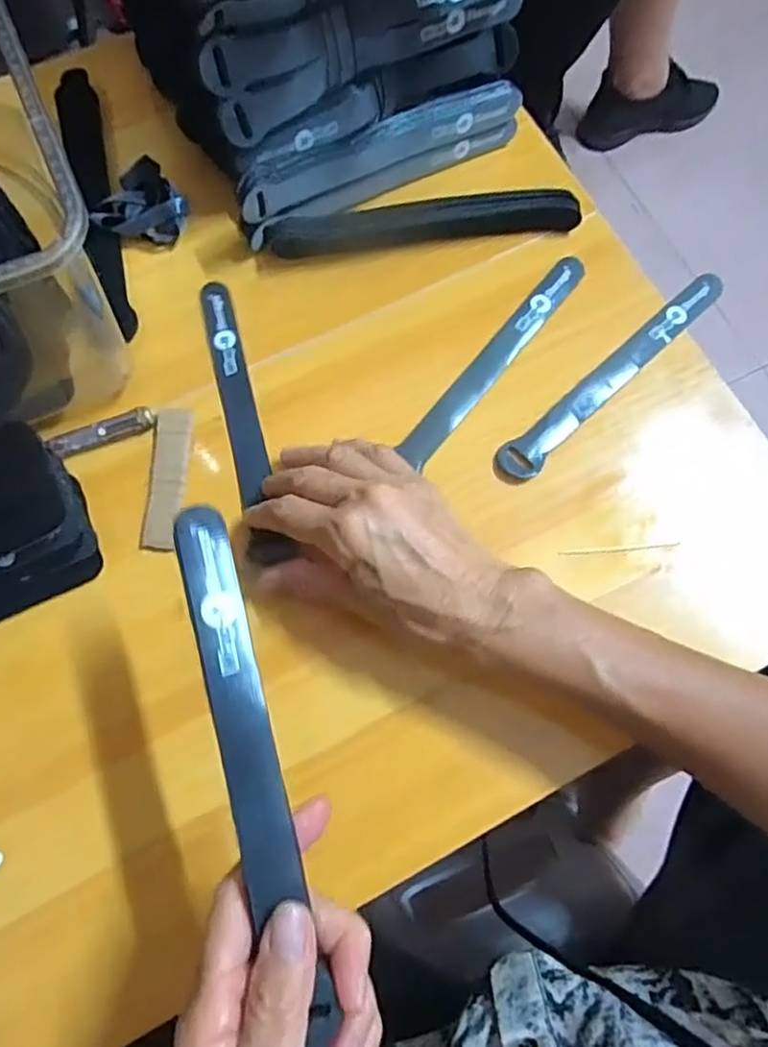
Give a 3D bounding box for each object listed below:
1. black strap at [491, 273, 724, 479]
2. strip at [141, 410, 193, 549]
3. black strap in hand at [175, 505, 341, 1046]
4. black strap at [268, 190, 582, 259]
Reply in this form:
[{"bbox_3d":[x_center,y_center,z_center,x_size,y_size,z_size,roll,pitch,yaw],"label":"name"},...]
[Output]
[{"bbox_3d":[0.146,-0.096,0.411,0.197,0.008,0.023,-42,80,-12],"label":"black strap"},{"bbox_3d":[-0.129,-0.028,0.389,0.022,0.005,0.086,1,74,-2],"label":"strip"},{"bbox_3d":[-0.050,0.087,0.246,0.020,0.004,0.193,-9,79,-29],"label":"black strap in hand"},{"bbox_3d":[0.027,-0.199,0.432,0.198,0.025,0.024,-7,75,-4],"label":"black strap"}]

